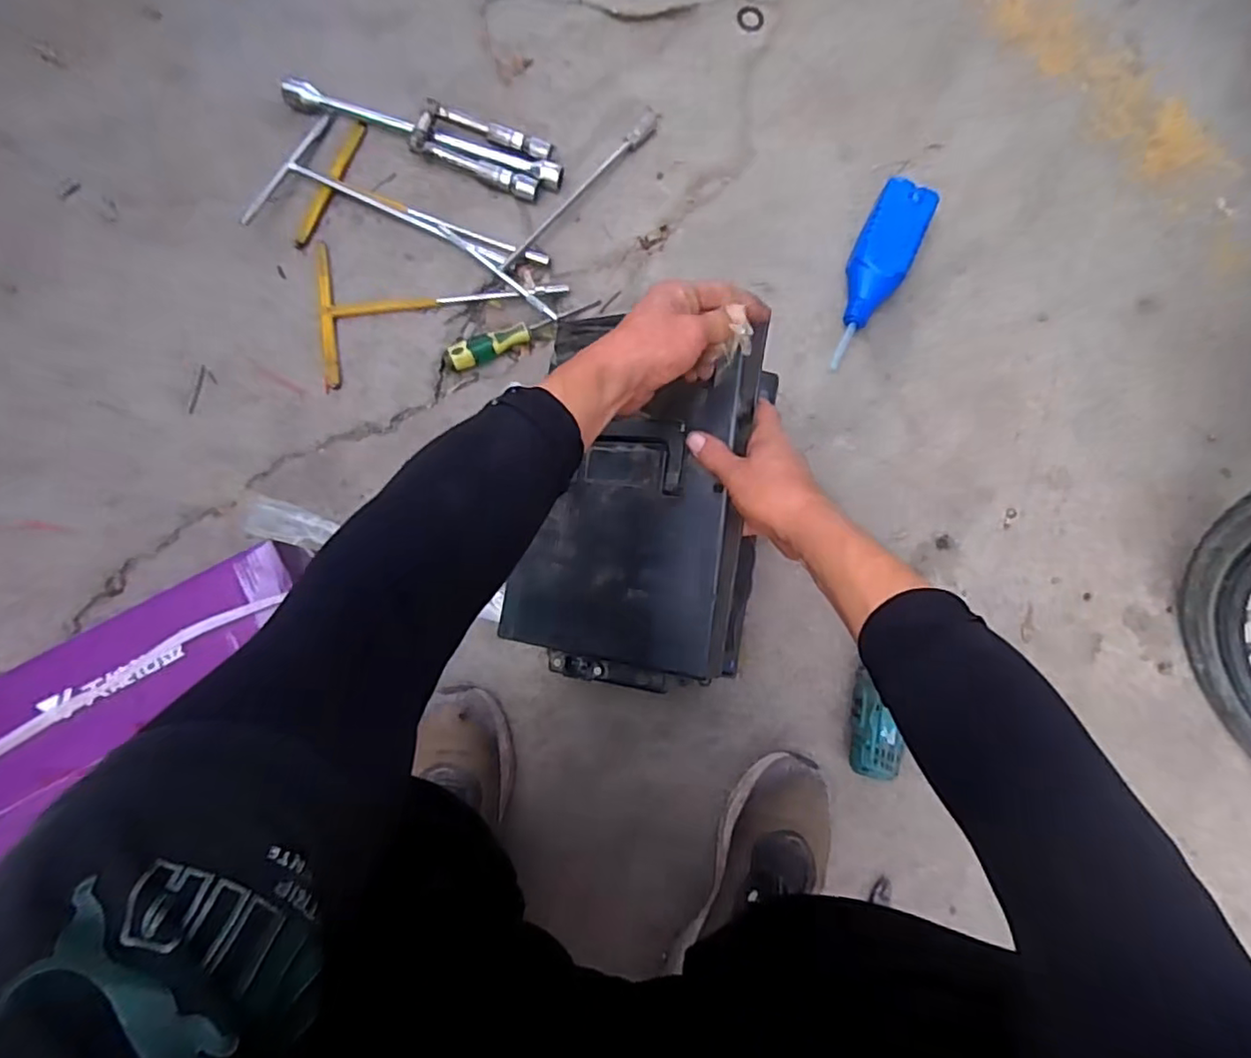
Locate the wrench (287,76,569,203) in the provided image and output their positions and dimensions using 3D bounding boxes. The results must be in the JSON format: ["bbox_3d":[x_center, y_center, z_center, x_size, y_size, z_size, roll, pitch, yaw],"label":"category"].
[{"bbox_3d":[-0.241,-0.483,0.739,0.338,0.027,0.067,19,83,0],"label":"wrench"}]

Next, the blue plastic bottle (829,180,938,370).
[{"bbox_3d":[0.300,-0.307,0.738,0.066,0.049,0.229,25,83,1],"label":"blue plastic bottle"}]

